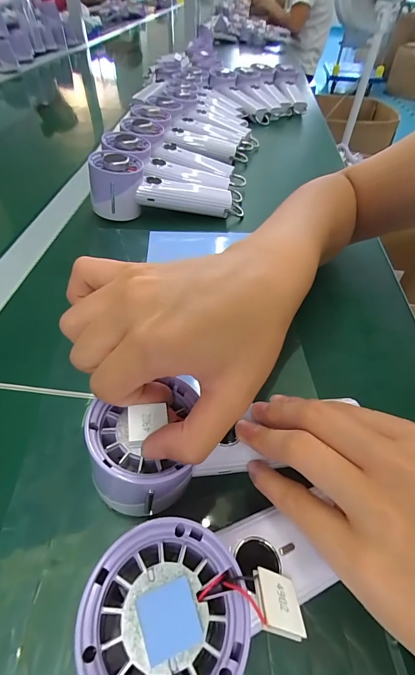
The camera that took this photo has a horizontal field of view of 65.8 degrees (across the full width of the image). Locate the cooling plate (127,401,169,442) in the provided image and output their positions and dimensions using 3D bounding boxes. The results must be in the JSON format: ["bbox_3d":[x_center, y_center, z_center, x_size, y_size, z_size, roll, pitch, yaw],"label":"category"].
[{"bbox_3d":[-0.031,0.044,0.167,0.020,0.004,0.018,-6,49,-8],"label":"cooling plate"}]

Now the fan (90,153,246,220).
[{"bbox_3d":[-0.048,-0.186,0.397,0.186,0.065,0.057,-5,49,-6],"label":"fan"}]

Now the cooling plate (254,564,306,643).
[{"bbox_3d":[0.030,0.110,0.134,0.021,0.004,0.023,25,24,-13],"label":"cooling plate"}]

